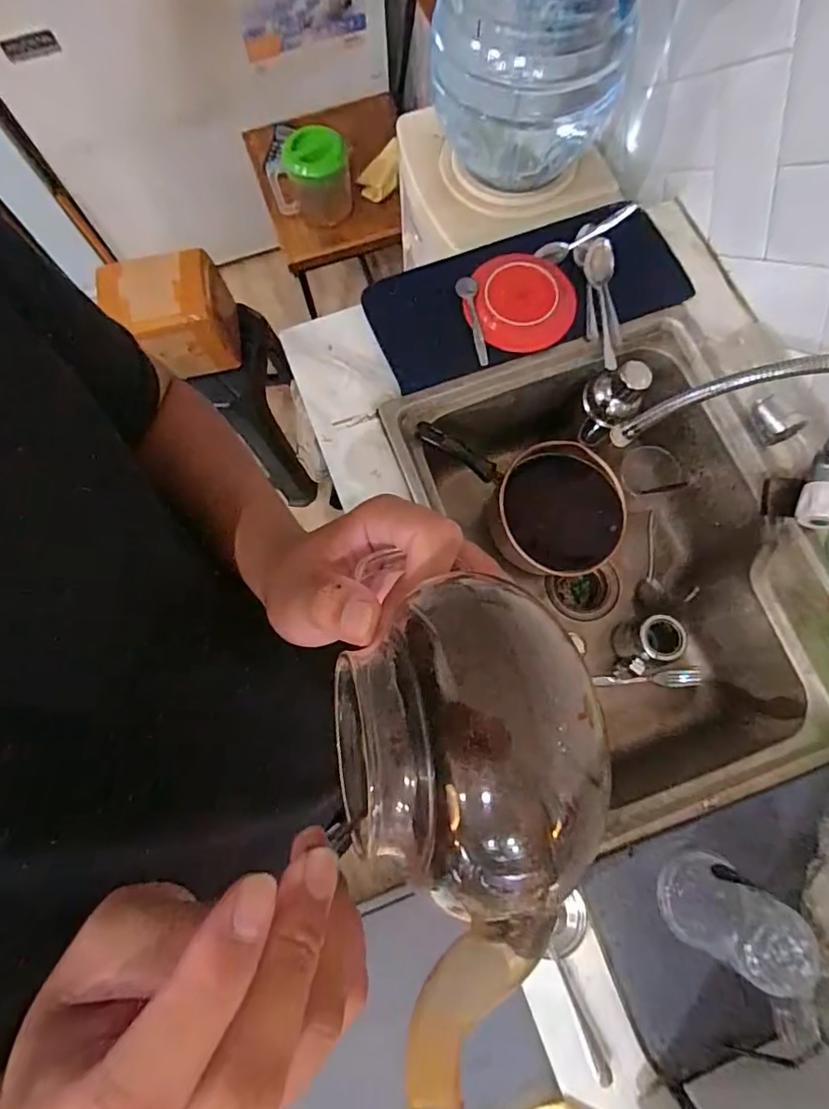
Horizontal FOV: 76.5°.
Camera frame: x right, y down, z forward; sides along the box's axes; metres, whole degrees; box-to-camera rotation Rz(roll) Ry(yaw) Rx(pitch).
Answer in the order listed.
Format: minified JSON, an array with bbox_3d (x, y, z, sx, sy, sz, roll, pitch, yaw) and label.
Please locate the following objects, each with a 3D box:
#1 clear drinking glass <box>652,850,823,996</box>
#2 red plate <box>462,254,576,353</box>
[{"bbox_3d":[0.276,0.321,0.463,0.065,0.125,0.076,34,78,9],"label":"clear drinking glass"},{"bbox_3d":[0.138,-0.330,0.683,0.133,0.035,0.128,0,75,1],"label":"red plate"}]

